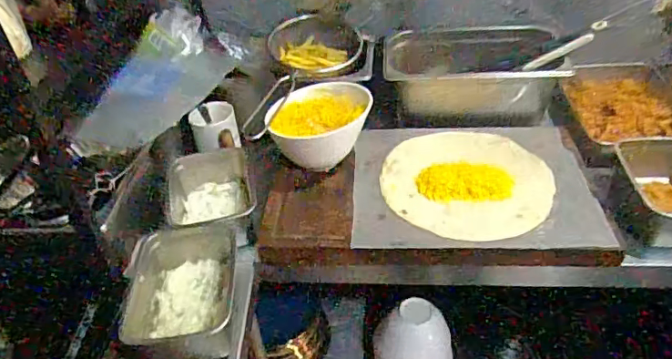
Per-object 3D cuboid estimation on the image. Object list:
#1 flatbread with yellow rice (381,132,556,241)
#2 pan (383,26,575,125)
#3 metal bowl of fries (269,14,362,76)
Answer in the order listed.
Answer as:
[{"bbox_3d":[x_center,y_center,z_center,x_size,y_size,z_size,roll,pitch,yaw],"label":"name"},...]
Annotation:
[{"bbox_3d":[0.209,0.005,0.803,0.257,0.018,0.242,-8,40,-2],"label":"flatbread with yellow rice"},{"bbox_3d":[0.257,-0.199,0.976,0.321,0.118,0.179,0,40,7],"label":"pan"},{"bbox_3d":[-0.034,-0.253,0.958,0.155,0.057,0.159,-4,40,3],"label":"metal bowl of fries"}]

